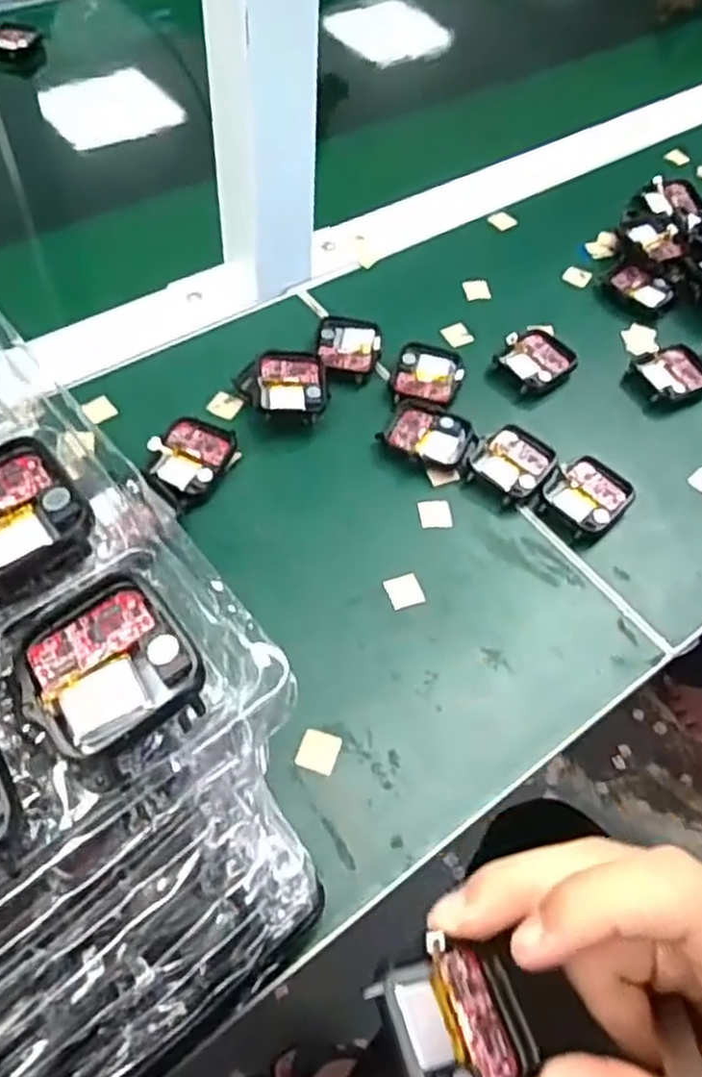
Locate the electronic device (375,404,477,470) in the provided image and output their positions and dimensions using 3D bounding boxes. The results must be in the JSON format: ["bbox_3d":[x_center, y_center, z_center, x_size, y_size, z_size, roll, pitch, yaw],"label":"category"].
[{"bbox_3d":[0.041,-0.054,0.405,0.048,0.009,0.037,28,58,14],"label":"electronic device"}]

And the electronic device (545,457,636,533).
[{"bbox_3d":[0.122,-0.021,0.393,0.044,0.012,0.035,-38,66,-26],"label":"electronic device"}]

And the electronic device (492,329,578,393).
[{"bbox_3d":[0.108,-0.104,0.444,0.046,0.013,0.037,-36,65,-25],"label":"electronic device"}]

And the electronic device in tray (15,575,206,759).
[{"bbox_3d":[-0.059,0.029,0.182,0.038,0.010,0.042,-22,60,-18],"label":"electronic device in tray"}]

